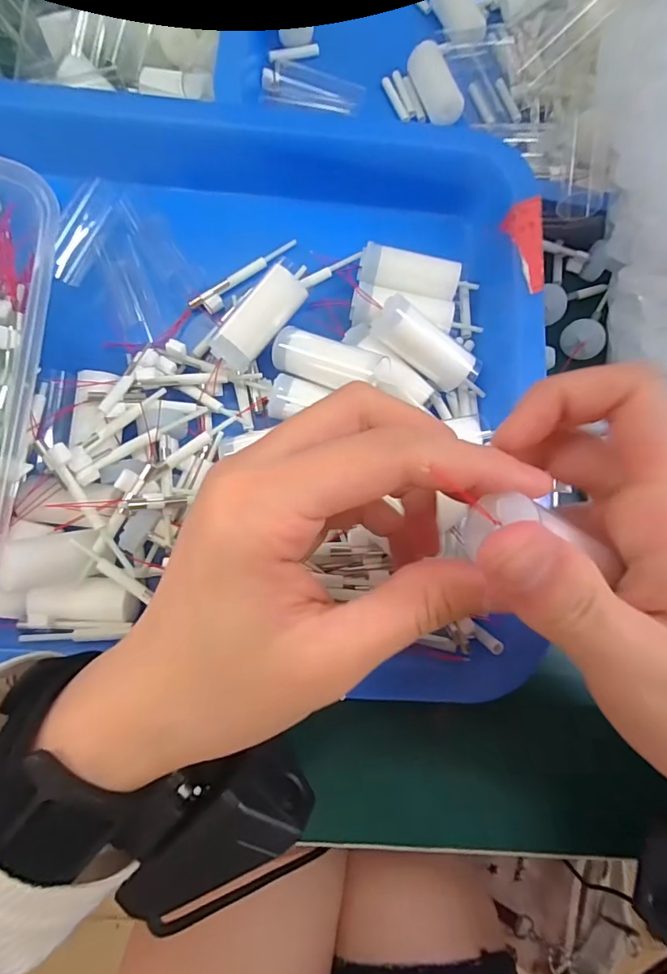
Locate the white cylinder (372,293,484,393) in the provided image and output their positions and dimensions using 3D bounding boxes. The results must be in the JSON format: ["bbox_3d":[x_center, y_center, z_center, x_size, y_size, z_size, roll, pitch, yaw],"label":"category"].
[{"bbox_3d":[0.042,-0.064,0.209,0.051,0.014,0.016,35,74,-13],"label":"white cylinder"}]

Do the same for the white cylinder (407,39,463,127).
[{"bbox_3d":[0.059,-0.233,0.268,0.017,0.014,0.046,-25,88,-9],"label":"white cylinder"}]

